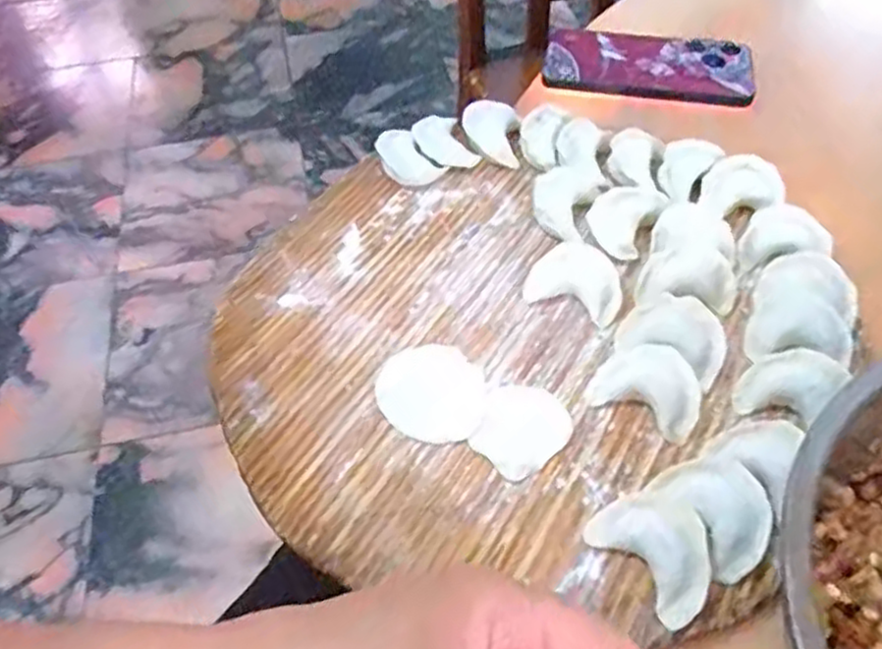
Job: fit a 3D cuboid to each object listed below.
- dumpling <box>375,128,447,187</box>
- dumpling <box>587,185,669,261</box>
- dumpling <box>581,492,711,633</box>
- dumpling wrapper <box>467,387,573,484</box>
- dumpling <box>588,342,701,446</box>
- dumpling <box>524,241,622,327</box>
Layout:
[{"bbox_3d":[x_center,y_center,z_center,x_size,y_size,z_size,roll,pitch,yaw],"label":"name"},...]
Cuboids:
[{"bbox_3d":[-0.026,-0.114,0.503,0.031,0.016,0.050,-34,59,-21],"label":"dumpling"},{"bbox_3d":[0.116,-0.069,0.459,0.039,0.016,0.056,27,58,21],"label":"dumpling"},{"bbox_3d":[0.097,0.099,0.323,0.037,0.020,0.056,-34,59,-21],"label":"dumpling"},{"bbox_3d":[0.041,0.053,0.378,0.046,0.006,0.053,38,63,26],"label":"dumpling wrapper"},{"bbox_3d":[0.110,0.031,0.379,0.053,0.021,0.038,26,58,20],"label":"dumpling"},{"bbox_3d":[0.080,-0.026,0.428,0.054,0.023,0.036,23,57,18],"label":"dumpling"}]

